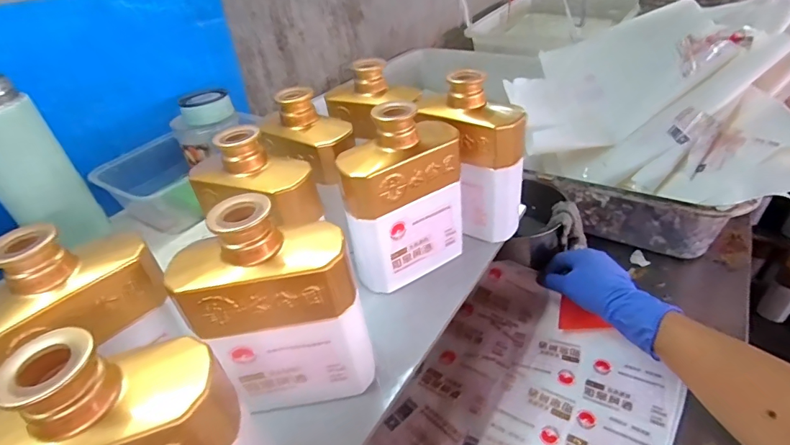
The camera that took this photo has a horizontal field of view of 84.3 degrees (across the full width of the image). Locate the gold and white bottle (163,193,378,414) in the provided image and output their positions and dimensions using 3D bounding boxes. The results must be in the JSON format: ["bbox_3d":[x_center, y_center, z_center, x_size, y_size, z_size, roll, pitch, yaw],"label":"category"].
[{"bbox_3d":[-0.079,0.061,0.299,0.115,0.155,0.050,-4,37,0],"label":"gold and white bottle"}]

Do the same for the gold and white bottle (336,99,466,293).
[{"bbox_3d":[0.011,-0.022,0.398,0.114,0.154,0.051,-27,43,-27],"label":"gold and white bottle"}]

